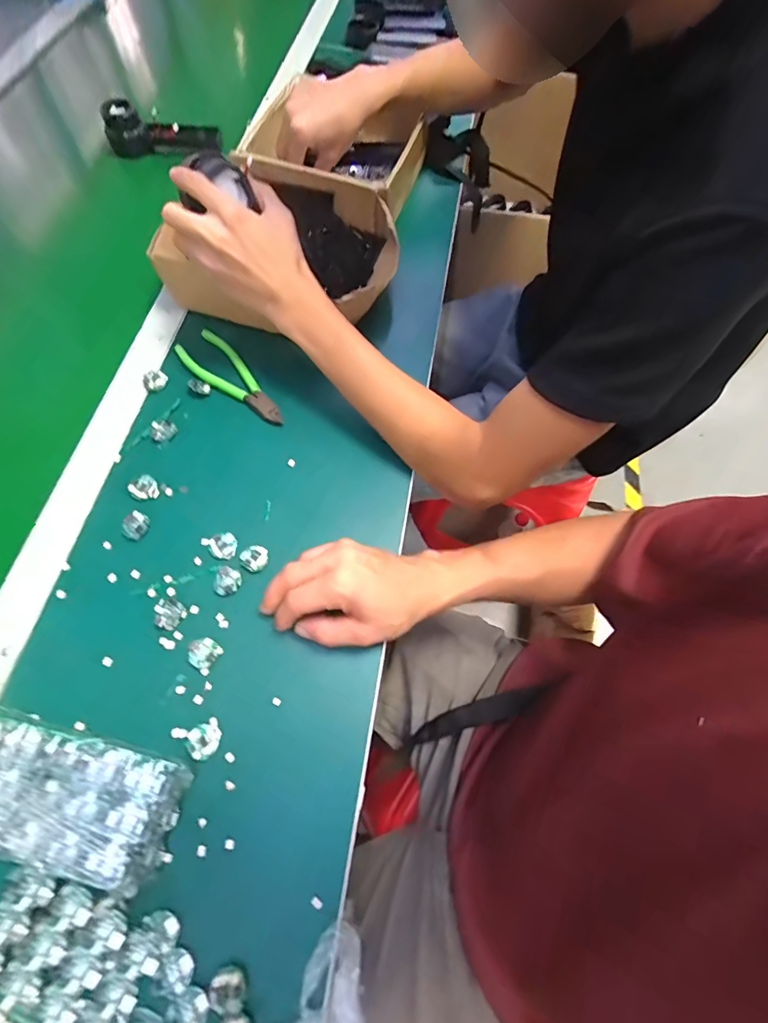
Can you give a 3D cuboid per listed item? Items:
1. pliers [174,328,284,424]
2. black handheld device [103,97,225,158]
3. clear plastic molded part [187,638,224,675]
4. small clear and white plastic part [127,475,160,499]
[{"bbox_3d":[-0.163,-0.145,0.482,0.150,0.006,0.050,41,71,14],"label":"pliers"},{"bbox_3d":[-0.322,-0.556,0.646,0.153,0.056,0.038,-4,67,-4],"label":"black handheld device"},{"bbox_3d":[-0.155,0.122,0.380,0.026,0.009,0.025,30,69,10],"label":"clear plastic molded part"},{"bbox_3d":[-0.237,-0.025,0.436,0.025,0.007,0.024,-12,68,-8],"label":"small clear and white plastic part"}]

